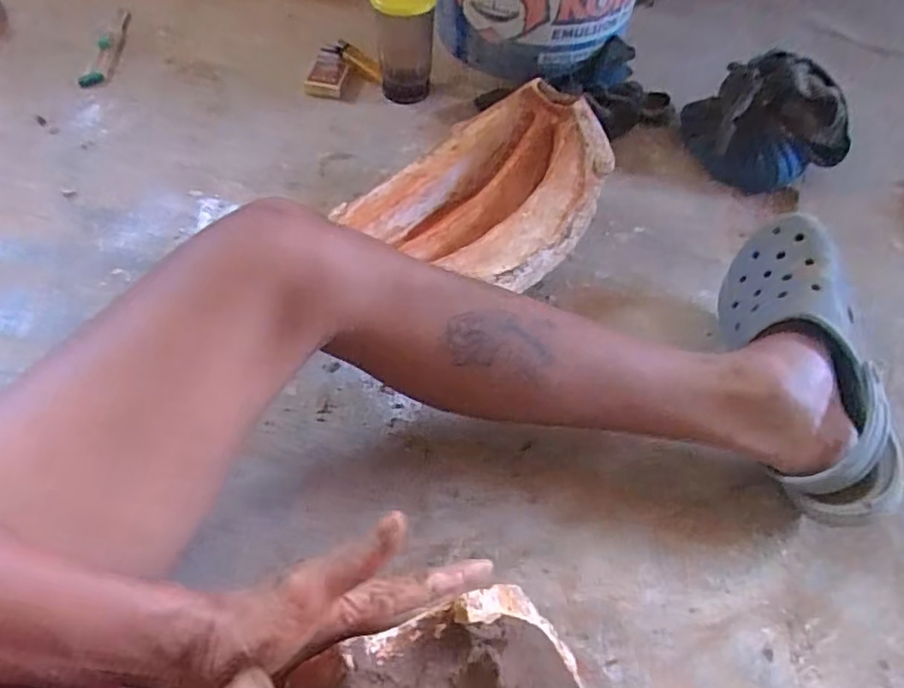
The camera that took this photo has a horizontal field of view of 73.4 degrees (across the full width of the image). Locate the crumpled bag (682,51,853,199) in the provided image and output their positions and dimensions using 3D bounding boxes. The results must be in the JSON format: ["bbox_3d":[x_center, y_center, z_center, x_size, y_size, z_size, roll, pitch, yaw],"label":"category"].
[{"bbox_3d":[0.385,-0.269,0.728,0.175,0.114,0.106,11,55,5],"label":"crumpled bag"}]

